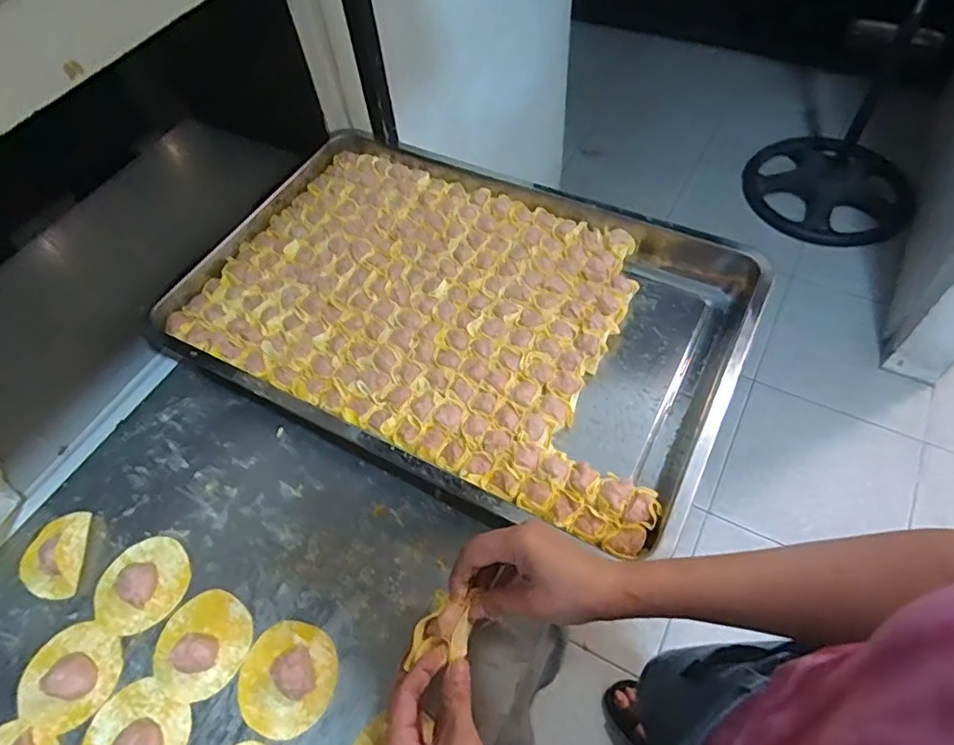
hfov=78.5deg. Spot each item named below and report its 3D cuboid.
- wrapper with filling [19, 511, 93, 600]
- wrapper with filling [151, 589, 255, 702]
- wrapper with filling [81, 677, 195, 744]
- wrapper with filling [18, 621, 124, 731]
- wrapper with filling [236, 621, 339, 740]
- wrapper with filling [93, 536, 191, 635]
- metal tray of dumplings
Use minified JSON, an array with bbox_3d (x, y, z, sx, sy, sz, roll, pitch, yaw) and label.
[{"bbox_3d":[-0.391,0.164,0.535,0.059,0.028,0.075,-7,56,-1],"label":"wrapper with filling"},{"bbox_3d":[-0.233,0.224,0.487,0.077,0.024,0.080,-2,56,3],"label":"wrapper with filling"},{"bbox_3d":[-0.270,0.285,0.455,0.080,0.017,0.075,21,60,17],"label":"wrapper with filling"},{"bbox_3d":[-0.341,0.248,0.483,0.080,0.022,0.076,-2,56,3],"label":"wrapper with filling"},{"bbox_3d":[-0.156,0.244,0.469,0.078,0.025,0.080,-2,56,3],"label":"wrapper with filling"},{"bbox_3d":[-0.302,0.187,0.520,0.082,0.019,0.075,-32,60,-16],"label":"wrapper with filling"},{"bbox_3d":[-0.027,-0.074,0.657,0.598,0.053,0.393,23,61,18],"label":"metal tray of dumplings"}]

